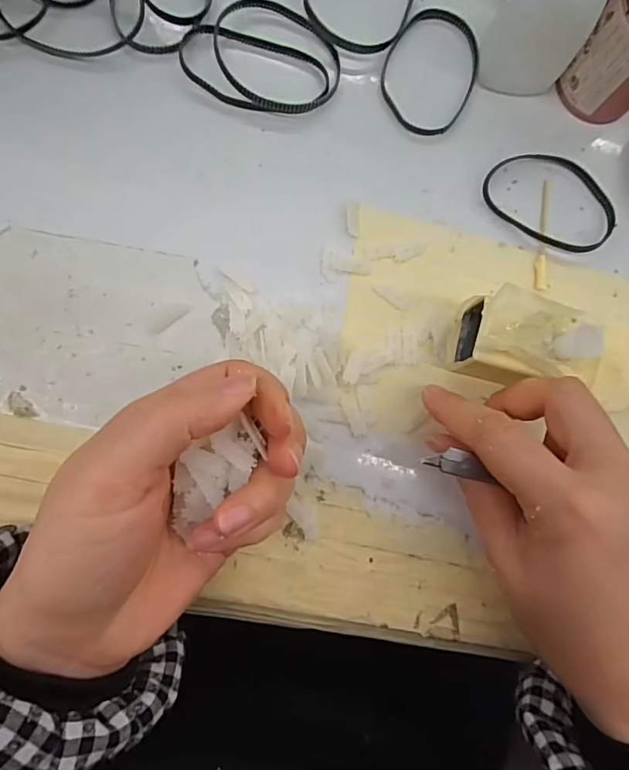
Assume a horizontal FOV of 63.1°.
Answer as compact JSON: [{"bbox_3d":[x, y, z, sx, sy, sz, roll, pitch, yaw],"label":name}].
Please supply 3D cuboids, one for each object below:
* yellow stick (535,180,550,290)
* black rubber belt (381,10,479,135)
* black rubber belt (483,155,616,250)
[{"bbox_3d":[0.118,-0.078,0.263,0.007,0.004,0.059,6,85,-5],"label":"yellow stick"},{"bbox_3d":[0.060,-0.162,0.263,0.048,0.004,0.067,27,83,-3],"label":"black rubber belt"},{"bbox_3d":[0.124,-0.096,0.266,0.071,0.004,0.047,33,83,-2],"label":"black rubber belt"}]

